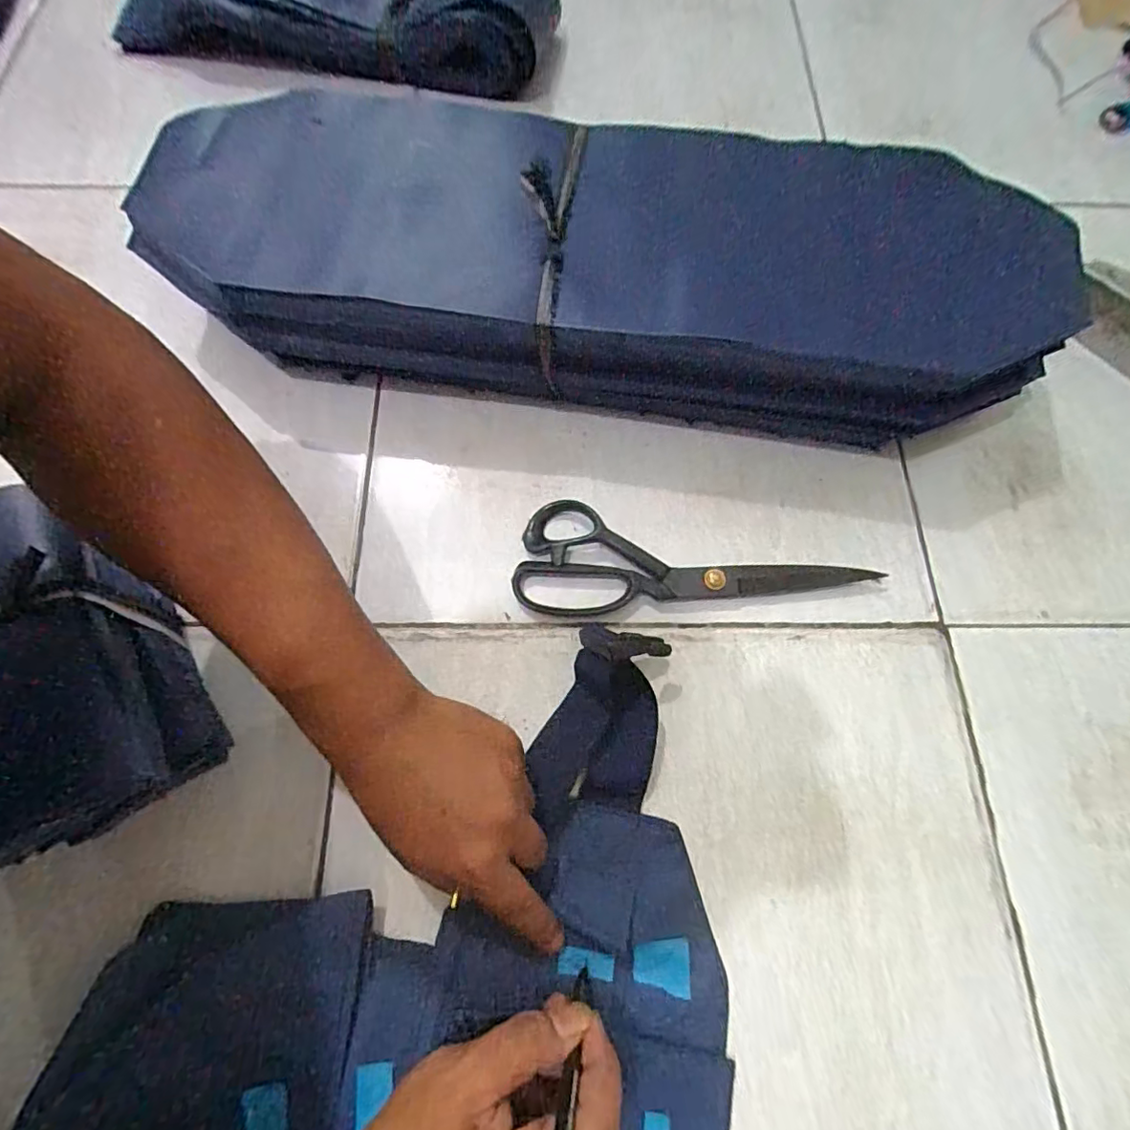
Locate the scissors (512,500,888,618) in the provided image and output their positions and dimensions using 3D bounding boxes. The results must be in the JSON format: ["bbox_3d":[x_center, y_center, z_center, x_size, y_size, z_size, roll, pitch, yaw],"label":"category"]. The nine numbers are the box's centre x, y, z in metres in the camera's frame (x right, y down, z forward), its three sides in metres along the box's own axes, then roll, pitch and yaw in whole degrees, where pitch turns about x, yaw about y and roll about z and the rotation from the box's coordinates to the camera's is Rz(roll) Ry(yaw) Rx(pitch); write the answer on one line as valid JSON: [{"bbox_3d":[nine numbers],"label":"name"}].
[{"bbox_3d":[0.085,-0.006,0.394,0.235,0.017,0.078,-1,70,-2],"label":"scissors"}]

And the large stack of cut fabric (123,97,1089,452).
[{"bbox_3d":[0.021,-0.211,0.414,0.616,0.113,0.180,7,70,1],"label":"large stack of cut fabric"}]

